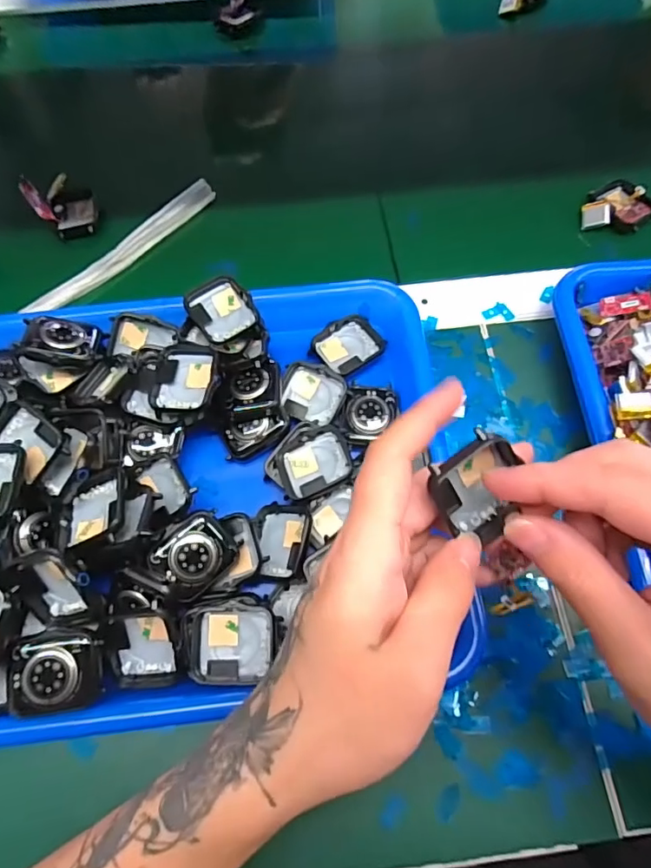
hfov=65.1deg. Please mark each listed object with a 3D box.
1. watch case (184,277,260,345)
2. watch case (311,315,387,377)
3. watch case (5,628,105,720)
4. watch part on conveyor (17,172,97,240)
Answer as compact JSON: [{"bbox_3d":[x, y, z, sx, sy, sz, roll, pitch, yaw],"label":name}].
[{"bbox_3d":[-0.065,-0.078,0.324,0.037,0.008,0.042,-36,72,-13],"label":"watch case"},{"bbox_3d":[0.015,-0.060,0.346,0.044,0.006,0.036,-31,71,-11],"label":"watch case"},{"bbox_3d":[-0.130,0.115,0.247,0.042,0.014,0.037,-9,68,-3],"label":"watch case"},{"bbox_3d":[-0.206,-0.182,0.404,0.043,0.028,0.060,-39,72,-14],"label":"watch part on conveyor"}]

